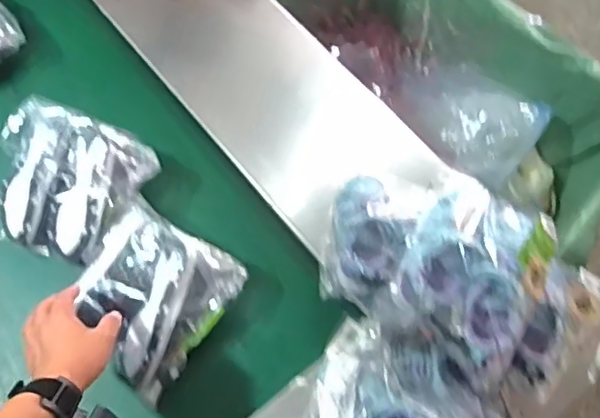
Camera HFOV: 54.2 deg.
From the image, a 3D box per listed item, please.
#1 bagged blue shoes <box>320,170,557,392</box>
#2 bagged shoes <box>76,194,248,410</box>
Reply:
[{"bbox_3d":[0.162,0.057,0.741,0.285,0.142,0.204,31,69,12],"label":"bagged blue shoes"},{"bbox_3d":[-0.199,0.111,0.768,0.184,0.063,0.198,33,70,13],"label":"bagged shoes"}]

